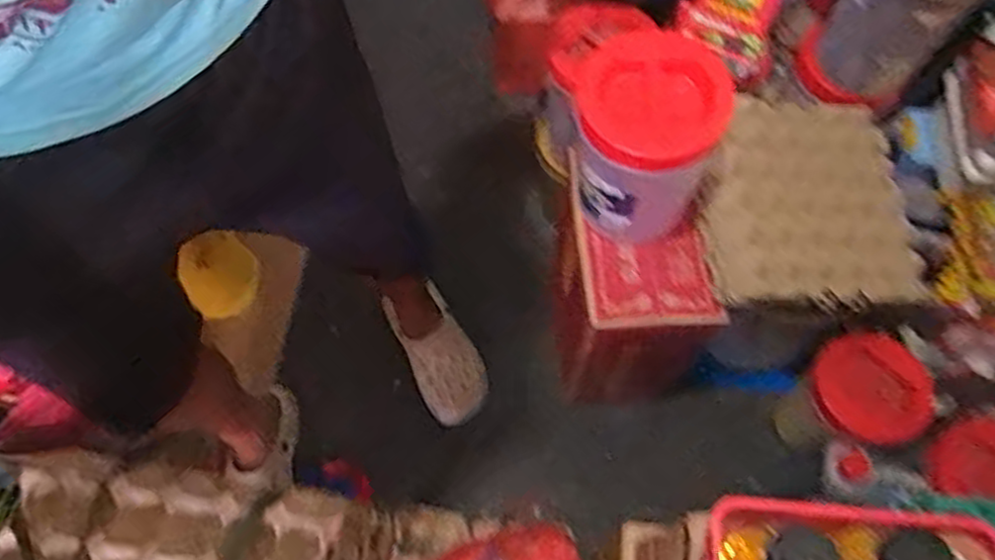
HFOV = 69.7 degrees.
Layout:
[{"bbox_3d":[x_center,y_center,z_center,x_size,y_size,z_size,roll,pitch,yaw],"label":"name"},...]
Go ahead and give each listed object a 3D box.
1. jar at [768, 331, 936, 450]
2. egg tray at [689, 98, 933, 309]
[{"bbox_3d":[0.537,0.177,1.083,0.150,0.172,0.156,0,67,0],"label":"jar"},{"bbox_3d":[0.403,-0.109,0.931,0.296,0.072,0.296,-4,67,-2],"label":"egg tray"}]

